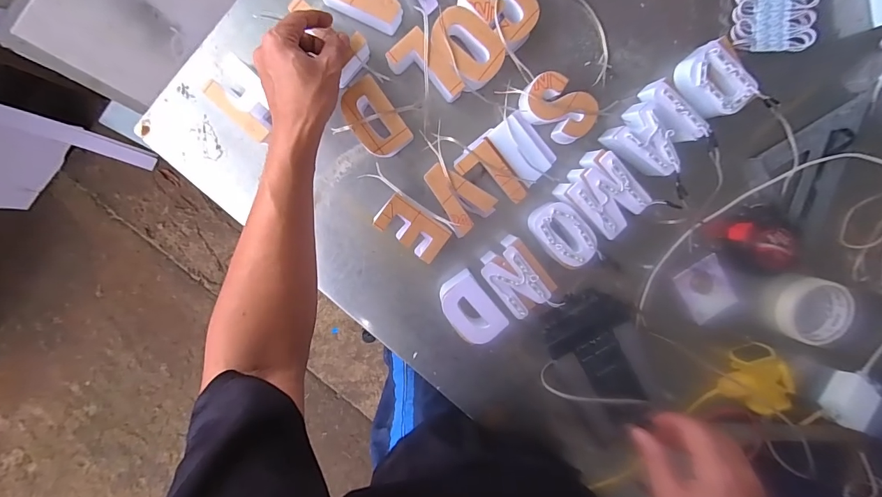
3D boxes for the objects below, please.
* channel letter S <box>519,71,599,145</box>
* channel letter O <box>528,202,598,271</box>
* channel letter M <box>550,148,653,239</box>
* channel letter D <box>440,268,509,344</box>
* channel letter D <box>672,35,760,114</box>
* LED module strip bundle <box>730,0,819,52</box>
[{"bbox_3d":[0.137,-0.164,0.488,0.092,0.045,0.056,33,96,-7],"label":"channel letter S"},{"bbox_3d":[0.149,-0.019,0.516,0.055,0.055,0.087,-41,101,4],"label":"channel letter O"},{"bbox_3d":[0.197,-0.066,0.509,0.089,0.053,0.075,39,95,-7],"label":"channel letter M"},{"bbox_3d":[0.037,0.074,0.524,0.055,0.049,0.086,-38,101,4],"label":"channel letter D"},{"bbox_3d":[0.320,-0.196,0.497,0.068,0.049,0.087,-43,101,4],"label":"channel letter D"},{"bbox_3d":[0.408,-0.294,0.500,0.101,0.016,0.101,0,99,-3],"label":"LED module strip bundle"}]

